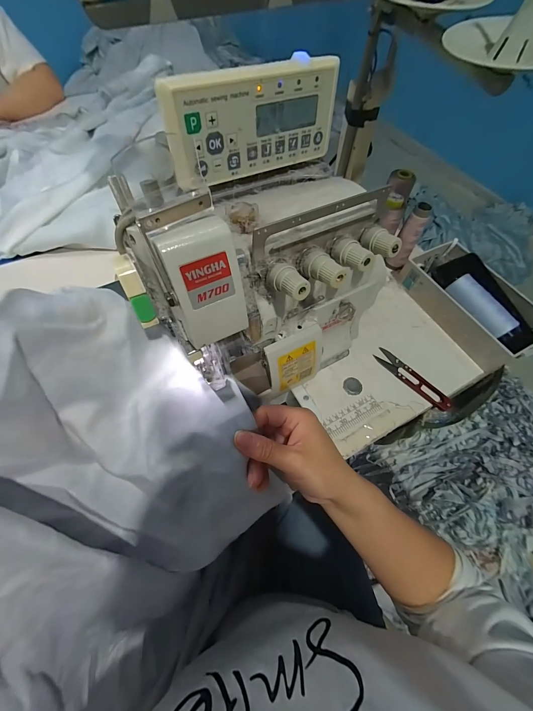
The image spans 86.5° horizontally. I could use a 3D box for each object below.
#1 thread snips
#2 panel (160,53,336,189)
[{"bbox_3d":[0.209,0.032,0.406,0.028,0.007,0.117,-39,70,-20],"label":"thread snips"},{"bbox_3d":[-0.008,-0.189,0.233,0.148,0.067,0.019,-27,67,-16],"label":"panel"}]

